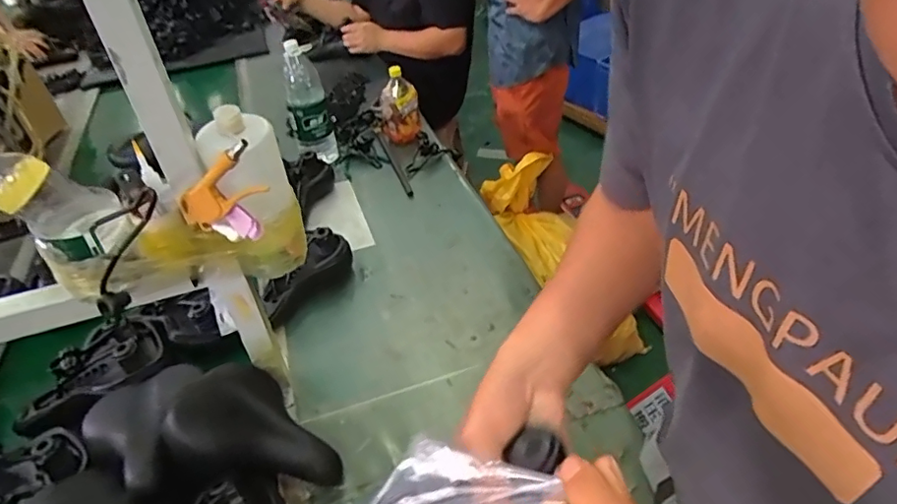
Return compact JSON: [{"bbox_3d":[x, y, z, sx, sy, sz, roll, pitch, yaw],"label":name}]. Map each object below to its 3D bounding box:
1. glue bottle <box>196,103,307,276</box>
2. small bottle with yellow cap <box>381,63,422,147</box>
[{"bbox_3d":[-0.249,-0.066,0.743,0.098,0.233,0.081,-20,41,-17],"label":"glue bottle"},{"bbox_3d":[-0.136,-0.401,1.539,0.111,0.191,0.098,-11,39,-7],"label":"small bottle with yellow cap"}]

